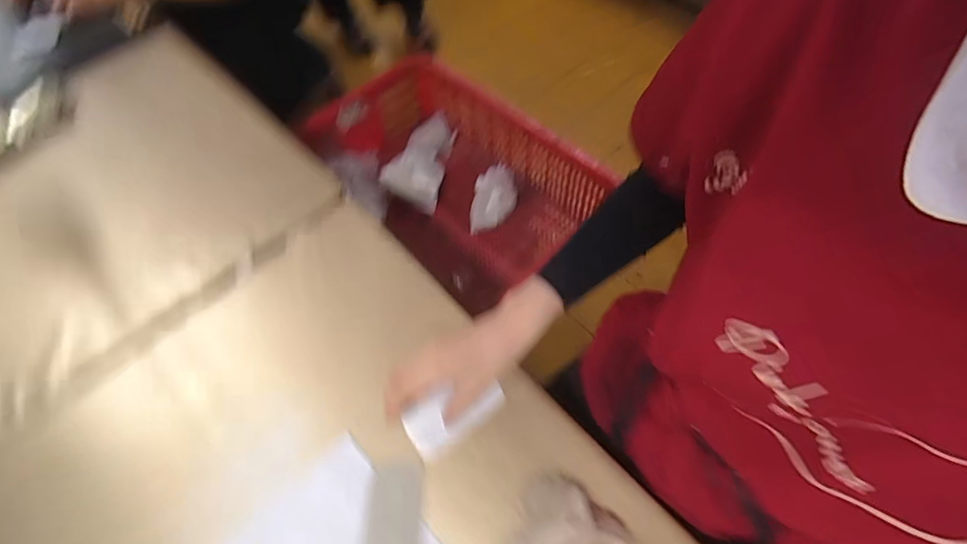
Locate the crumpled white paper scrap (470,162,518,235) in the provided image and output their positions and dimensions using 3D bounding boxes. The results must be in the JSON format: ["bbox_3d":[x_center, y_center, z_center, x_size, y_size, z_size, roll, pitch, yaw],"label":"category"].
[{"bbox_3d":[0.023,-0.158,1.005,0.092,0.026,0.143,13,89,-3],"label":"crumpled white paper scrap"}]

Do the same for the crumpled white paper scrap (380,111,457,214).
[{"bbox_3d":[-0.143,-0.277,1.078,0.120,0.044,0.259,11,62,10],"label":"crumpled white paper scrap"}]

